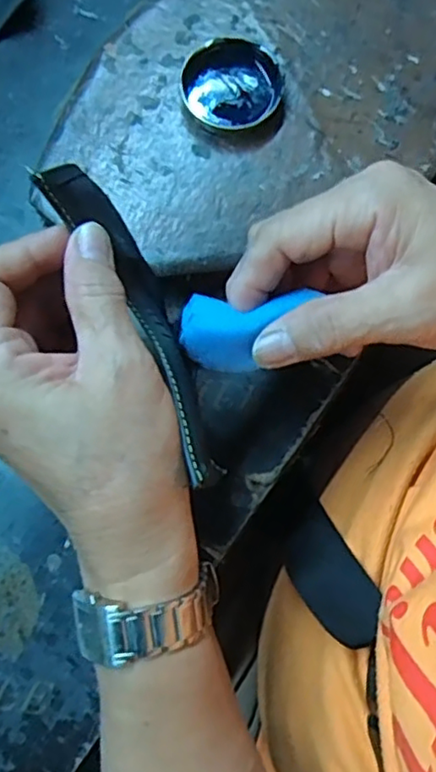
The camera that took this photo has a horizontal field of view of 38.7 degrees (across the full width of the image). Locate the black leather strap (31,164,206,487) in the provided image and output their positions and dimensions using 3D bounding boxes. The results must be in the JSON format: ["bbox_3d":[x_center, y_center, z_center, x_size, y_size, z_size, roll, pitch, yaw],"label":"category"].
[{"bbox_3d":[-0.029,-0.025,0.236,0.024,0.035,0.123,-26,87,-5],"label":"black leather strap"}]

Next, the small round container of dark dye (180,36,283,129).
[{"bbox_3d":[0.007,-0.153,0.313,0.049,0.010,0.044,3,78,1],"label":"small round container of dark dye"}]

